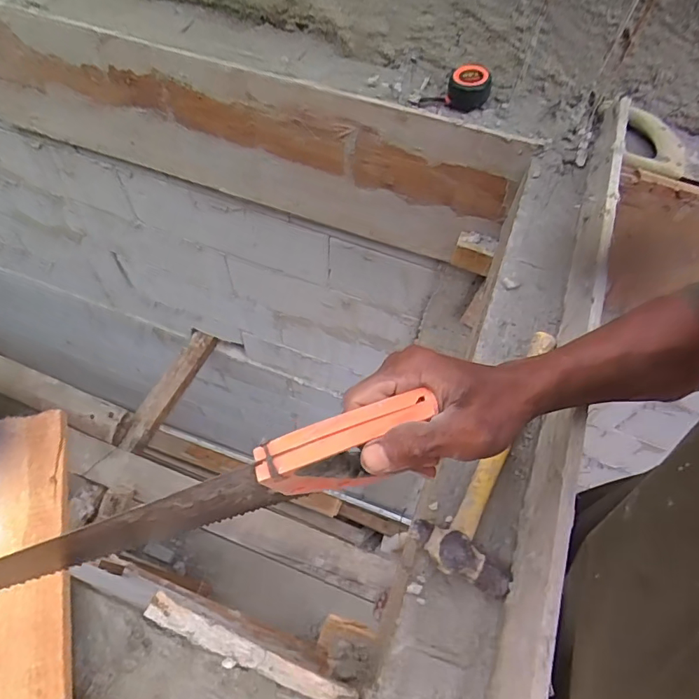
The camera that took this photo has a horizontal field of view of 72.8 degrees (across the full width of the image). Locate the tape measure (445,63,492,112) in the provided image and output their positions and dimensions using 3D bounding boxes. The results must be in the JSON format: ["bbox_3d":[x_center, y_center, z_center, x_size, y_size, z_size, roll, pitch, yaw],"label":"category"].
[{"bbox_3d":[0.201,-0.443,0.798,0.070,0.049,0.063,16,60,6],"label":"tape measure"}]

